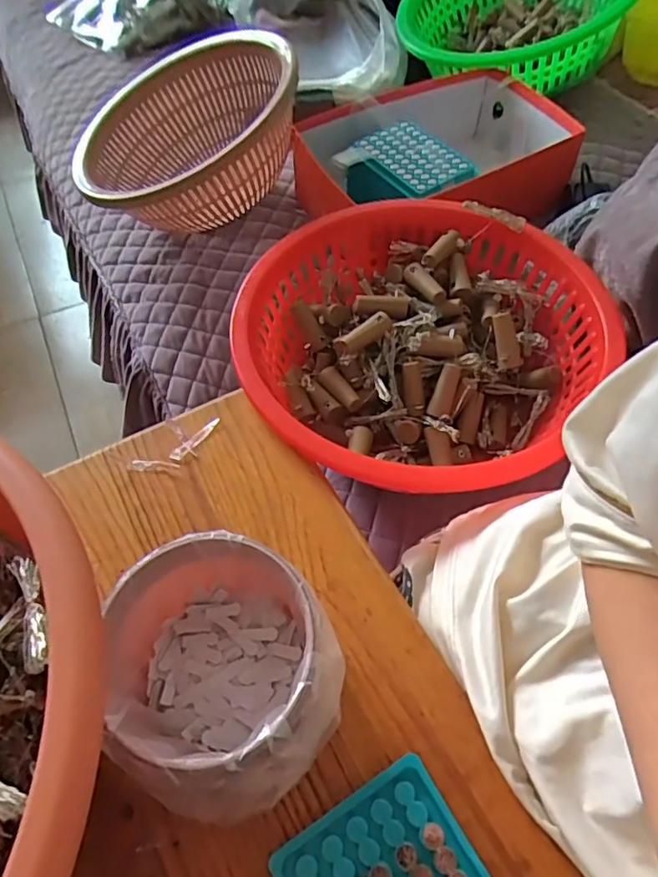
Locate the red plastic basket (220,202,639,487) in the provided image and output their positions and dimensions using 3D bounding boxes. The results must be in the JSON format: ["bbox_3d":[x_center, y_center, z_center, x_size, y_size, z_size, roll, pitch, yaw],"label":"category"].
[{"bbox_3d":[0.079,-0.085,0.541,0.331,0.104,0.310,-39,63,-22],"label":"red plastic basket"}]

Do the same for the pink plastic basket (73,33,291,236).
[{"bbox_3d":[-0.155,-0.347,0.701,0.274,0.126,0.254,-19,58,14],"label":"pink plastic basket"}]

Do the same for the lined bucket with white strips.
[{"bbox_3d":[-0.057,0.124,0.324,0.115,0.084,0.114,-1,55,2],"label":"lined bucket with white strips"}]

